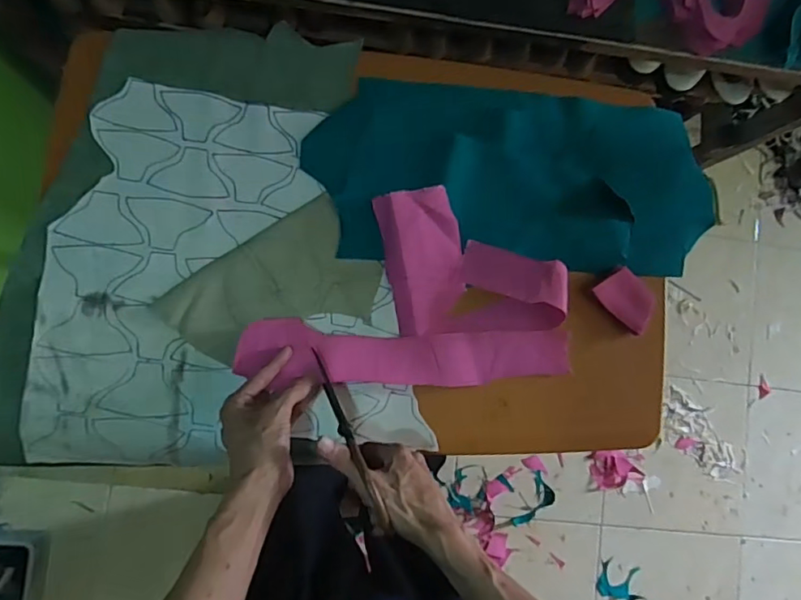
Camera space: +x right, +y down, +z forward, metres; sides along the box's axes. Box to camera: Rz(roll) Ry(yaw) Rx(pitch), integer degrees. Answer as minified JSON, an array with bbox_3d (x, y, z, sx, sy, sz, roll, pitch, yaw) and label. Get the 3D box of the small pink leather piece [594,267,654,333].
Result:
[{"bbox_3d":[0.284,-0.001,0.675,0.062,0.009,0.077,-43,92,-8],"label":"small pink leather piece"}]

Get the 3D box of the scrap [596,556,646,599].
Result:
[{"bbox_3d":[0.566,0.721,1.397,0.122,0.008,0.108,4,86,-9],"label":"scrap"}]

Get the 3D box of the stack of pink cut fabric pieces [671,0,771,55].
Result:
[{"bbox_3d":[0.508,-0.453,0.843,0.173,0.024,0.135,-2,86,-7],"label":"stack of pink cut fabric pieces"}]

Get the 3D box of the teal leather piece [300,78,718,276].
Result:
[{"bbox_3d":[0.147,-0.156,0.678,0.497,0.033,0.227,3,85,-7],"label":"teal leather piece"}]

